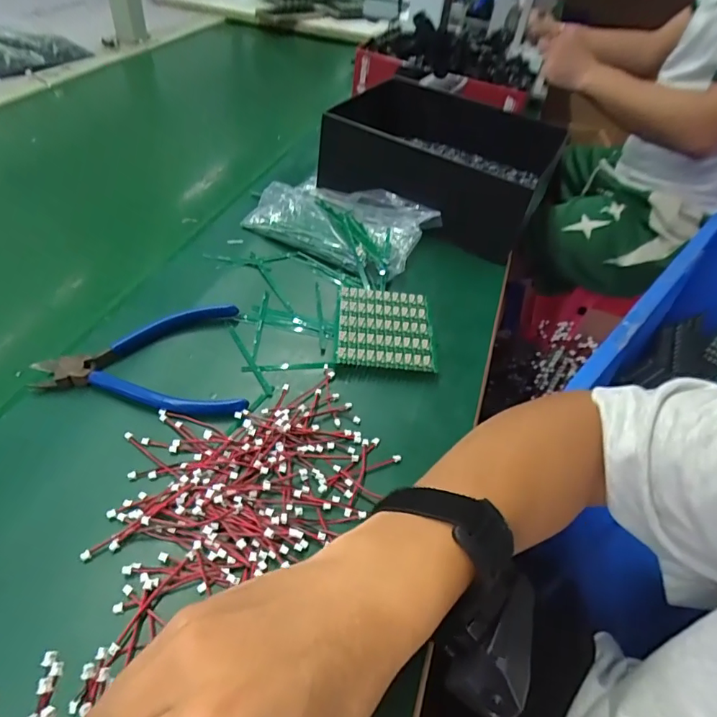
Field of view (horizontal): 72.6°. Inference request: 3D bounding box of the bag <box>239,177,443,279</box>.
[{"bbox_3d":[-0.017,-0.145,0.501,0.168,0.026,0.113,26,48,17],"label":"bag"}]

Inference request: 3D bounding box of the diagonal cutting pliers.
[{"bbox_3d":[-0.155,0.006,0.354,0.137,0.017,0.102,-8,48,-15],"label":"diagonal cutting pliers"}]

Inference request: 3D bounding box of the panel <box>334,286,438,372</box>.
[{"bbox_3d":[0.021,-0.026,0.404,0.078,0.015,0.082,4,46,-4],"label":"panel"}]

